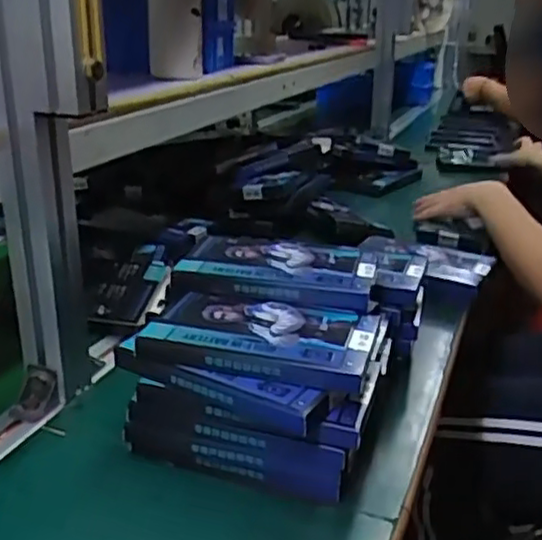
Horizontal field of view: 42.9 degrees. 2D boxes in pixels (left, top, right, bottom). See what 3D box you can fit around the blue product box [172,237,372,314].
[{"bbox_3d":[0.006,-0.002,0.593,0.162,0.025,0.093,6,22,15],"label":"blue product box"}]

